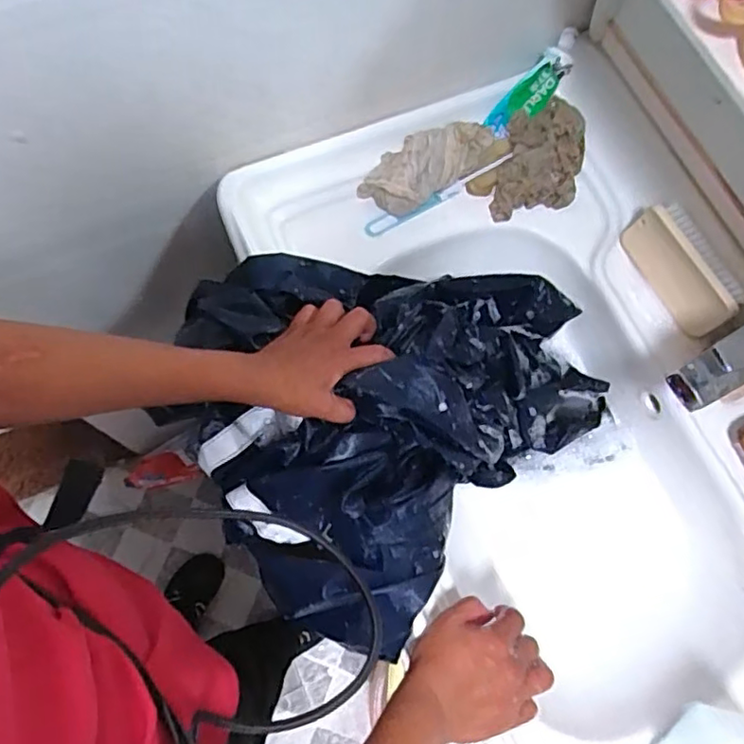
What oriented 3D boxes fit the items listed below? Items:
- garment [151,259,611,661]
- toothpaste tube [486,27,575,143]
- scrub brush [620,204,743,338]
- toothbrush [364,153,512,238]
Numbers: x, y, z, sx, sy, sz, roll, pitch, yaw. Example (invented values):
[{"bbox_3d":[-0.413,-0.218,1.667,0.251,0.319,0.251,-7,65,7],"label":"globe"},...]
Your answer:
[{"bbox_3d":[0.025,0.009,0.657,0.429,0.220,0.356,-40,76,-11],"label":"garment"},{"bbox_3d":[0.191,-0.333,0.719,0.137,0.040,0.031,-46,76,15],"label":"toothpaste tube"},{"bbox_3d":[0.331,-0.112,0.650,0.039,0.075,0.138,-14,69,-36],"label":"scrub brush"},{"bbox_3d":[0.077,-0.206,0.715,0.193,0.016,0.016,-29,75,-12],"label":"toothbrush"}]

